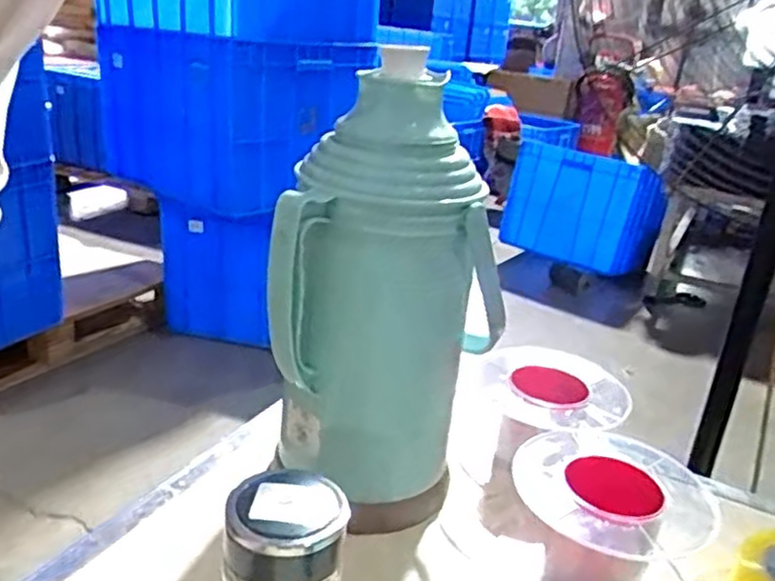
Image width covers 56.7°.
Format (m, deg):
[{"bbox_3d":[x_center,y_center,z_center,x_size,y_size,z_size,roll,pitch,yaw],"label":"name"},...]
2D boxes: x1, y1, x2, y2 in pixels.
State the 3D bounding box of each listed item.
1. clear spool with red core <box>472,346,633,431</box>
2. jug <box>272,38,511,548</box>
[{"bbox_3d":[0.176,0.095,0.732,0.148,0.034,0.132,22,27,36],"label":"clear spool with red core"},{"bbox_3d":[0.002,0.019,0.579,0.157,0.372,0.130,9,22,9],"label":"jug"}]

